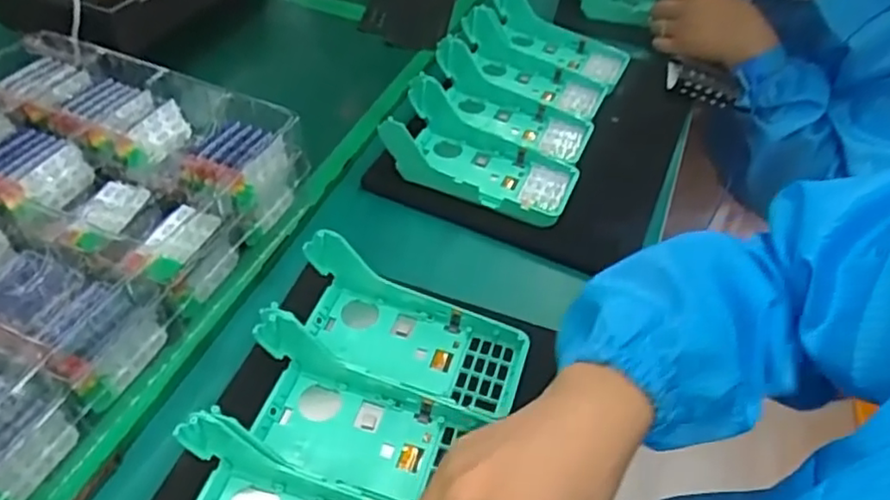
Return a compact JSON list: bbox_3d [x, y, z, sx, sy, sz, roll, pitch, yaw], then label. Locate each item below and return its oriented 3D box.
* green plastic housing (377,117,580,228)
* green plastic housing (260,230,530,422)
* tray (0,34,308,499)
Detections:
[{"bbox_3d":[0.033,-0.083,0.587,0.167,0.052,0.075,20,48,14],"label":"green plastic housing"},{"bbox_3d":[-0.026,0.052,0.449,0.165,0.052,0.083,15,47,9],"label":"green plastic housing"},{"bbox_3d":[-0.313,-0.013,0.462,0.296,0.080,0.346,20,48,14],"label":"tray"}]

